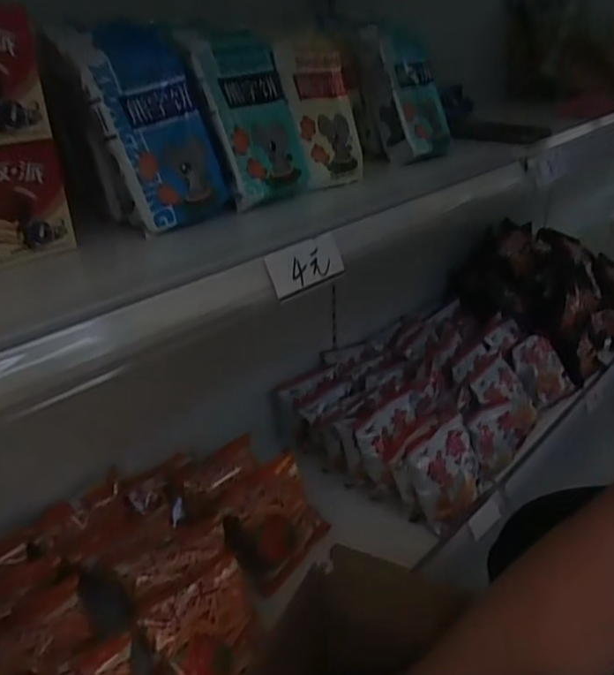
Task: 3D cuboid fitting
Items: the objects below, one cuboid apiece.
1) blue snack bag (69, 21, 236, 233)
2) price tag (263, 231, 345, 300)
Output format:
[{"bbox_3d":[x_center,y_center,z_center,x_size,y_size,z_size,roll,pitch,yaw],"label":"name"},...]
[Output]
[{"bbox_3d":[-0.134,-0.181,0.478,0.086,0.176,0.046,-29,18,-33],"label":"blue snack bag"},{"bbox_3d":[0.000,-0.058,0.455,0.072,0.036,0.004,-30,12,-38],"label":"price tag"}]

